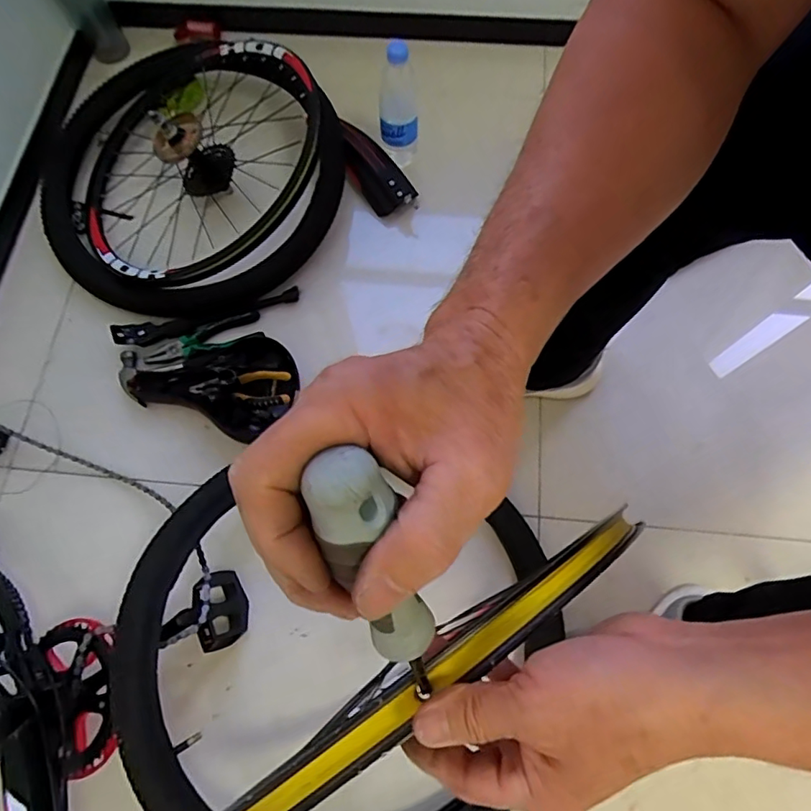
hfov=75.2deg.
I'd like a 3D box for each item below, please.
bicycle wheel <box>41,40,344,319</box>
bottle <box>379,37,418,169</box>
[{"bbox_3d":[-0.359,-0.377,0.874,0.473,0.199,0.437,-32,69,-12],"label":"bicycle wheel"},{"bbox_3d":[-0.012,-0.498,0.874,0.066,0.191,0.083,-4,70,0],"label":"bottle"}]

